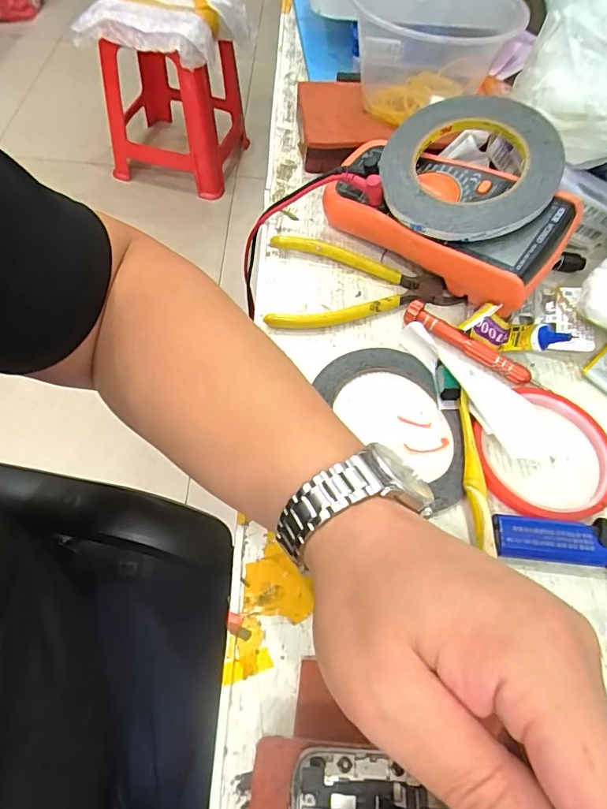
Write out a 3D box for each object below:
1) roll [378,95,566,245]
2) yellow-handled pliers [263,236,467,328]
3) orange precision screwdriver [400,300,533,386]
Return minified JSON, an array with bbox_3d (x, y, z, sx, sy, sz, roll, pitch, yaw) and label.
[{"bbox_3d":[0.118,-0.175,0.352,0.124,0.015,0.127,-4,68,11],"label":"roll"},{"bbox_3d":[0.043,-0.096,0.377,0.145,0.013,0.086,-2,59,-6],"label":"yellow-handled pliers"},{"bbox_3d":[0.115,-0.043,0.344,0.095,0.014,0.018,34,62,15],"label":"orange precision screwdriver"}]

